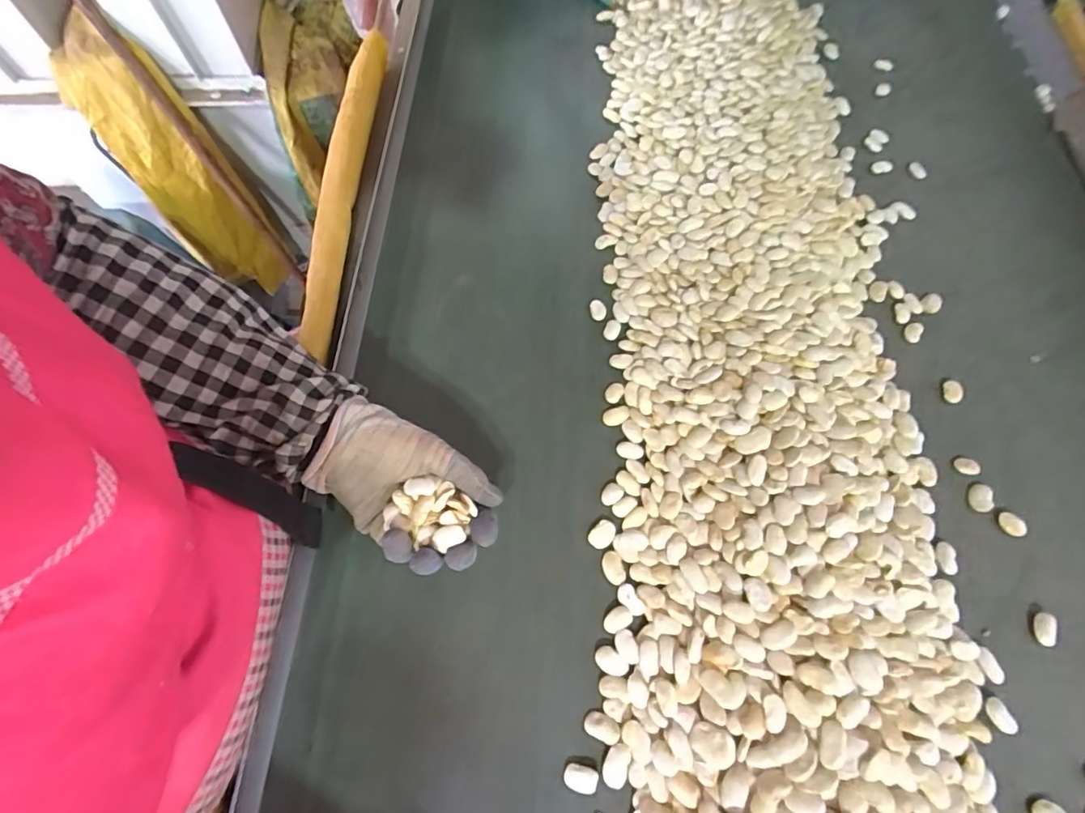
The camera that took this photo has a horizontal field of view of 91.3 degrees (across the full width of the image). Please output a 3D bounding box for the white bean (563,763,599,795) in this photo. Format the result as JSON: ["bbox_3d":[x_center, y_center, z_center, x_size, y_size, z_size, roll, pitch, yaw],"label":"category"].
[{"bbox_3d":[0.026,0.257,0.366,0.023,0.004,0.016,19,68,6],"label":"white bean"}]

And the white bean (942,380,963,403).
[{"bbox_3d":[0.386,-0.014,0.498,0.018,0.004,0.022,4,67,0],"label":"white bean"}]

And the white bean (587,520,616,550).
[{"bbox_3d":[0.050,0.106,0.437,0.018,0.004,0.025,41,72,14],"label":"white bean"}]

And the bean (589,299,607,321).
[{"bbox_3d":[0.055,-0.096,0.526,0.016,0.004,0.021,-4,67,-3],"label":"bean"}]

